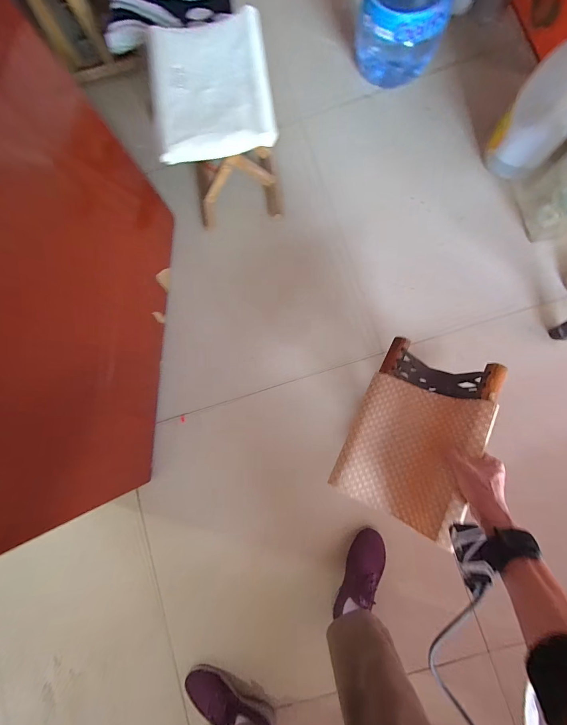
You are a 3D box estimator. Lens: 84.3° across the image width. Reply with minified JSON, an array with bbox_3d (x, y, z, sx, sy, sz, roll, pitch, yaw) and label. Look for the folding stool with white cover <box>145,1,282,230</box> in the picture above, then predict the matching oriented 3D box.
[{"bbox_3d":[-0.139,-0.546,0.788,0.246,0.301,0.233,-6,83,5],"label":"folding stool with white cover"}]

